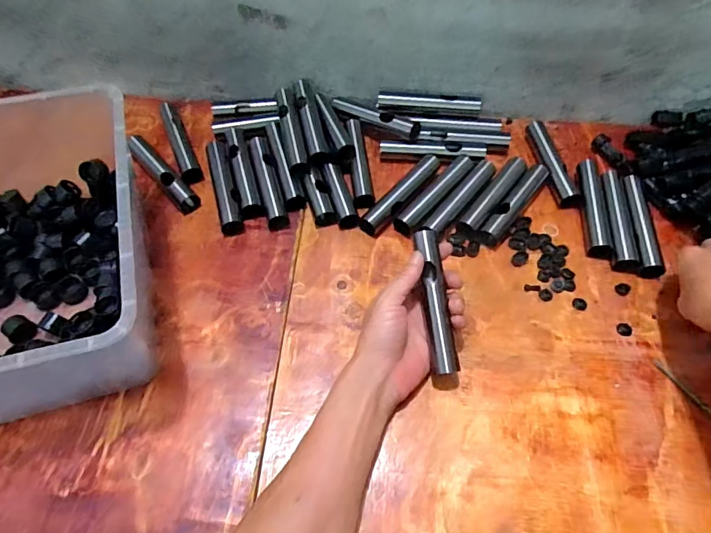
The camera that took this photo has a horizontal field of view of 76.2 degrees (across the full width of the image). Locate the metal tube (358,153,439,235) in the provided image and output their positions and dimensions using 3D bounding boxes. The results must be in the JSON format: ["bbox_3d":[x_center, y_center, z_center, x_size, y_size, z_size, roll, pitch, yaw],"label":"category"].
[{"bbox_3d":[0.057,-0.094,0.566,0.030,0.022,0.145,34,62,19],"label":"metal tube"}]

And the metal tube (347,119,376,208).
[{"bbox_3d":[0.007,-0.136,0.593,0.026,0.018,0.148,-2,57,-4],"label":"metal tube"}]

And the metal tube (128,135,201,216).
[{"bbox_3d":[-0.251,-0.123,0.579,0.027,0.023,0.149,-37,65,-23],"label":"metal tube"}]

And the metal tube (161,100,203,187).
[{"bbox_3d":[-0.236,-0.172,0.609,0.023,0.019,0.163,-19,59,-14],"label":"metal tube"}]

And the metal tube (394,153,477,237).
[{"bbox_3d":[0.099,-0.094,0.563,0.030,0.020,0.146,34,62,19],"label":"metal tube"}]

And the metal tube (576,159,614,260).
[{"bbox_3d":[0.291,-0.076,0.555,0.024,0.024,0.149,8,57,3],"label":"metal tube"}]

